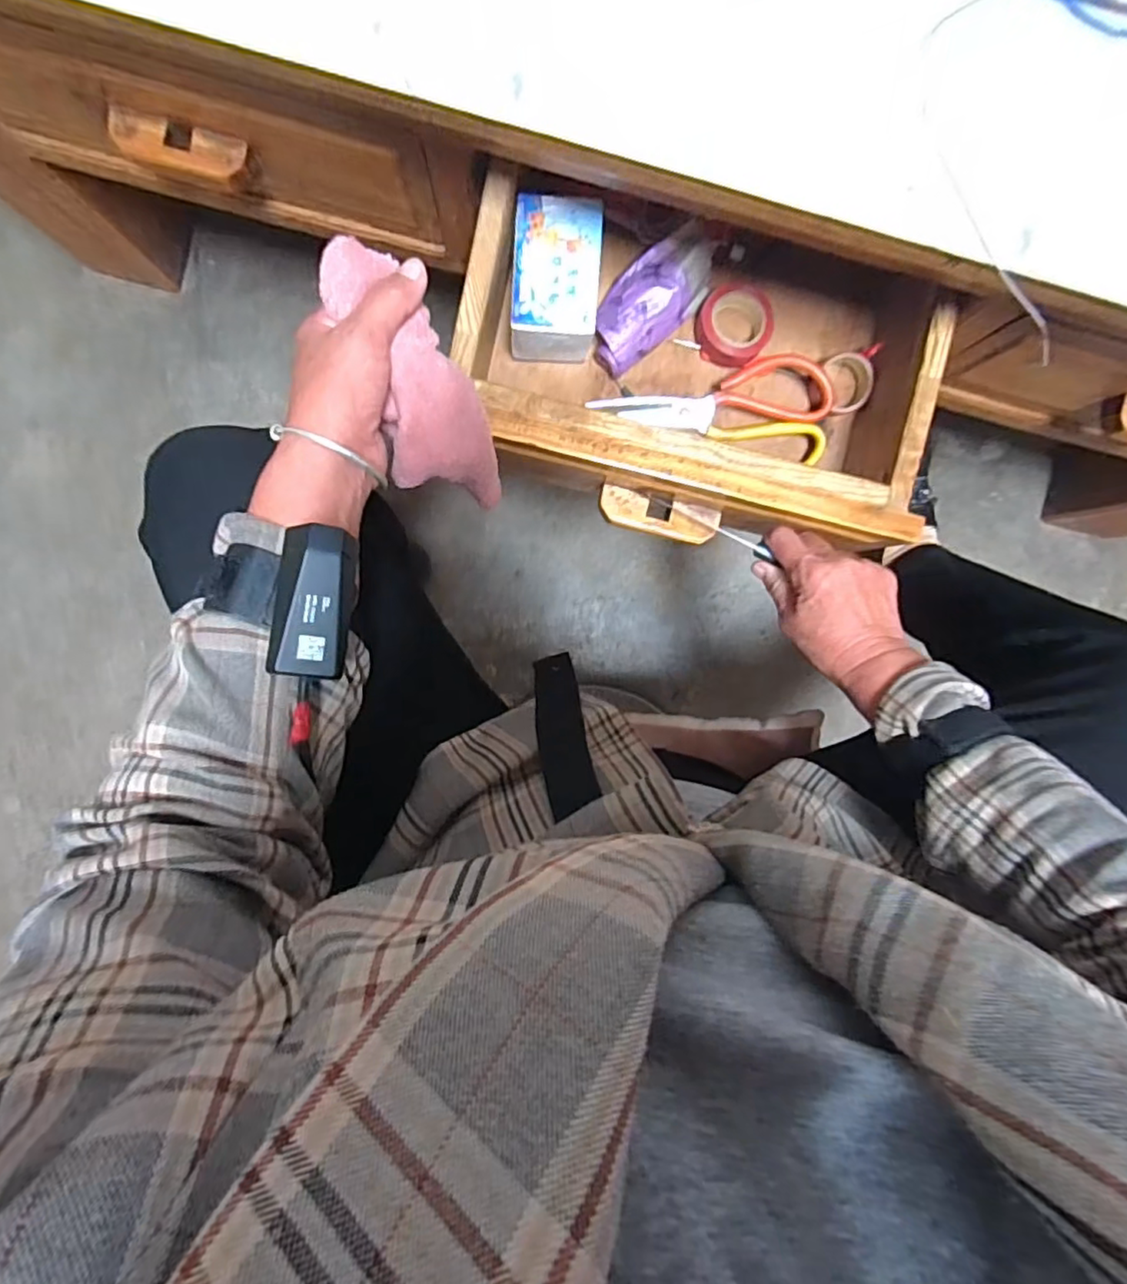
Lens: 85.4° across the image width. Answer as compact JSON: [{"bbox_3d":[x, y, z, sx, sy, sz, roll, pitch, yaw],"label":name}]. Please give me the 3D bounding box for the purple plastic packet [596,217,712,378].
[{"bbox_3d":[0.075,-0.291,0.517,0.061,0.041,0.129,44,89,-4],"label":"purple plastic packet"}]

